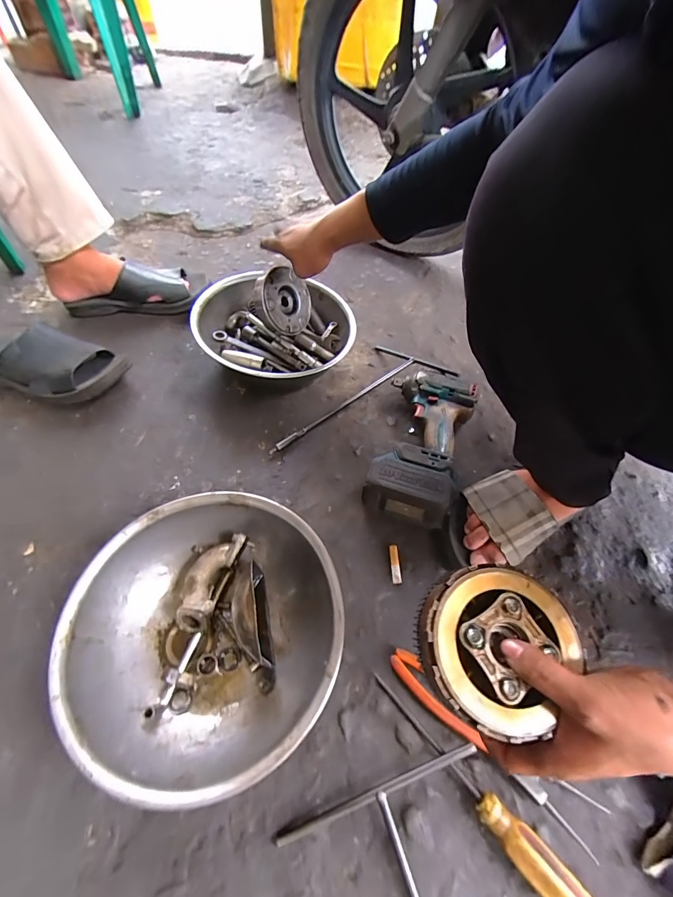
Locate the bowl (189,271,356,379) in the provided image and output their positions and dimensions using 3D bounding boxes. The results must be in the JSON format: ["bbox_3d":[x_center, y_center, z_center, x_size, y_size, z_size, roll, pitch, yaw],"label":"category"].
[{"bbox_3d":[-0.105,-0.193,0.643,0.254,0.092,0.251,19,55,8],"label":"bowl"}]

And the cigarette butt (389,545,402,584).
[{"bbox_3d":[0.077,0.151,0.480,0.012,0.004,0.049,0,55,-4],"label":"cigarette butt"}]

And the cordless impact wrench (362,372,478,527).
[{"bbox_3d":[0.125,-0.008,0.545,0.125,0.077,0.248,19,55,9],"label":"cordless impact wrench"}]

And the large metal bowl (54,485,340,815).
[{"bbox_3d":[-0.128,0.184,0.383,0.252,0.083,0.254,2,55,-3],"label":"large metal bowl"}]

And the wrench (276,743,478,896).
[{"bbox_3d":[0.088,0.426,0.266,0.188,0.021,0.285,-14,57,-14],"label":"wrench"}]

